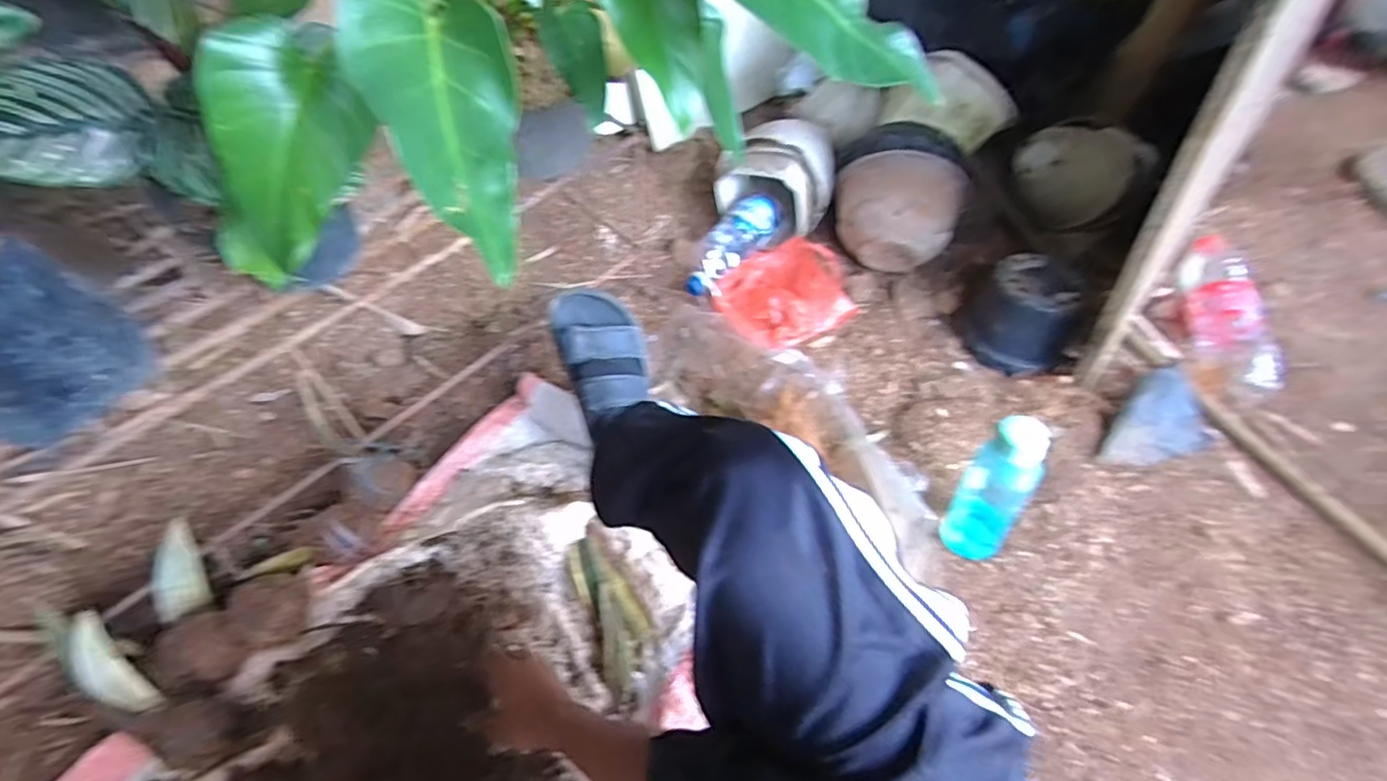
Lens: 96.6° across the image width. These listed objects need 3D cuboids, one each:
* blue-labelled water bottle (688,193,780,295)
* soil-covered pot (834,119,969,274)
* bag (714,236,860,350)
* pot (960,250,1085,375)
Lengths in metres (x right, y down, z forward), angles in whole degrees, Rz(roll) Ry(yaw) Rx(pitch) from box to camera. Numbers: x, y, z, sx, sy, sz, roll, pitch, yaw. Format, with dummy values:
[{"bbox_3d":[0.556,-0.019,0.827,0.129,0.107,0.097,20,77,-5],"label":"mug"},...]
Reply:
[{"bbox_3d":[0.060,-0.240,1.067,0.088,0.079,0.207,30,56,18],"label":"blue-labelled water bottle"},{"bbox_3d":[0.345,-0.331,1.041,0.212,0.168,0.207,12,52,5],"label":"soil-covered pot"},{"bbox_3d":[0.148,-0.161,1.034,0.230,0.057,0.177,-22,57,-19],"label":"bag"},{"bbox_3d":[0.505,-0.122,0.945,0.156,0.159,0.158,2,52,-2],"label":"pot"}]

